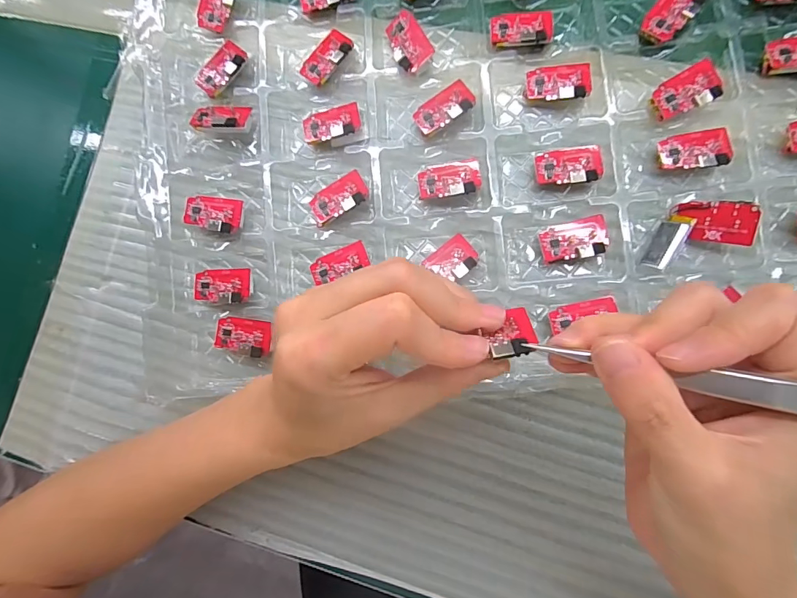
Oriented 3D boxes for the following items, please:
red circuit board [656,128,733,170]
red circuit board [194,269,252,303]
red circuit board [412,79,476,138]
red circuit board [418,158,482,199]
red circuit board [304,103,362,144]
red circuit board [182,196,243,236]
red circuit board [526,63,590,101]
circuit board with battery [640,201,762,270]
[{"bbox_3d":[0.161,-0.081,0.232,0.035,0.011,0.021,-4,85,7],"label":"red circuit board"},{"bbox_3d":[-0.109,-0.008,0.263,0.035,0.007,0.020,-1,86,8],"label":"red circuit board"},{"bbox_3d":[0.028,-0.112,0.251,0.036,0.006,0.023,-36,68,6],"label":"red circuit board"},{"bbox_3d":[0.030,-0.071,0.248,0.035,0.004,0.023,-6,70,11],"label":"red circuit board"},{"bbox_3d":[-0.040,-0.106,0.262,0.035,0.011,0.019,-16,84,6],"label":"red circuit board"},{"bbox_3d":[-0.115,-0.054,0.267,0.034,0.012,0.022,14,88,8],"label":"red circuit board"},{"bbox_3d":[0.092,-0.124,0.244,0.036,0.004,0.021,1,79,9],"label":"red circuit board"},{"bbox_3d":[0.157,-0.037,0.227,0.053,0.018,0.030,-15,84,6],"label":"circuit board with battery"}]

